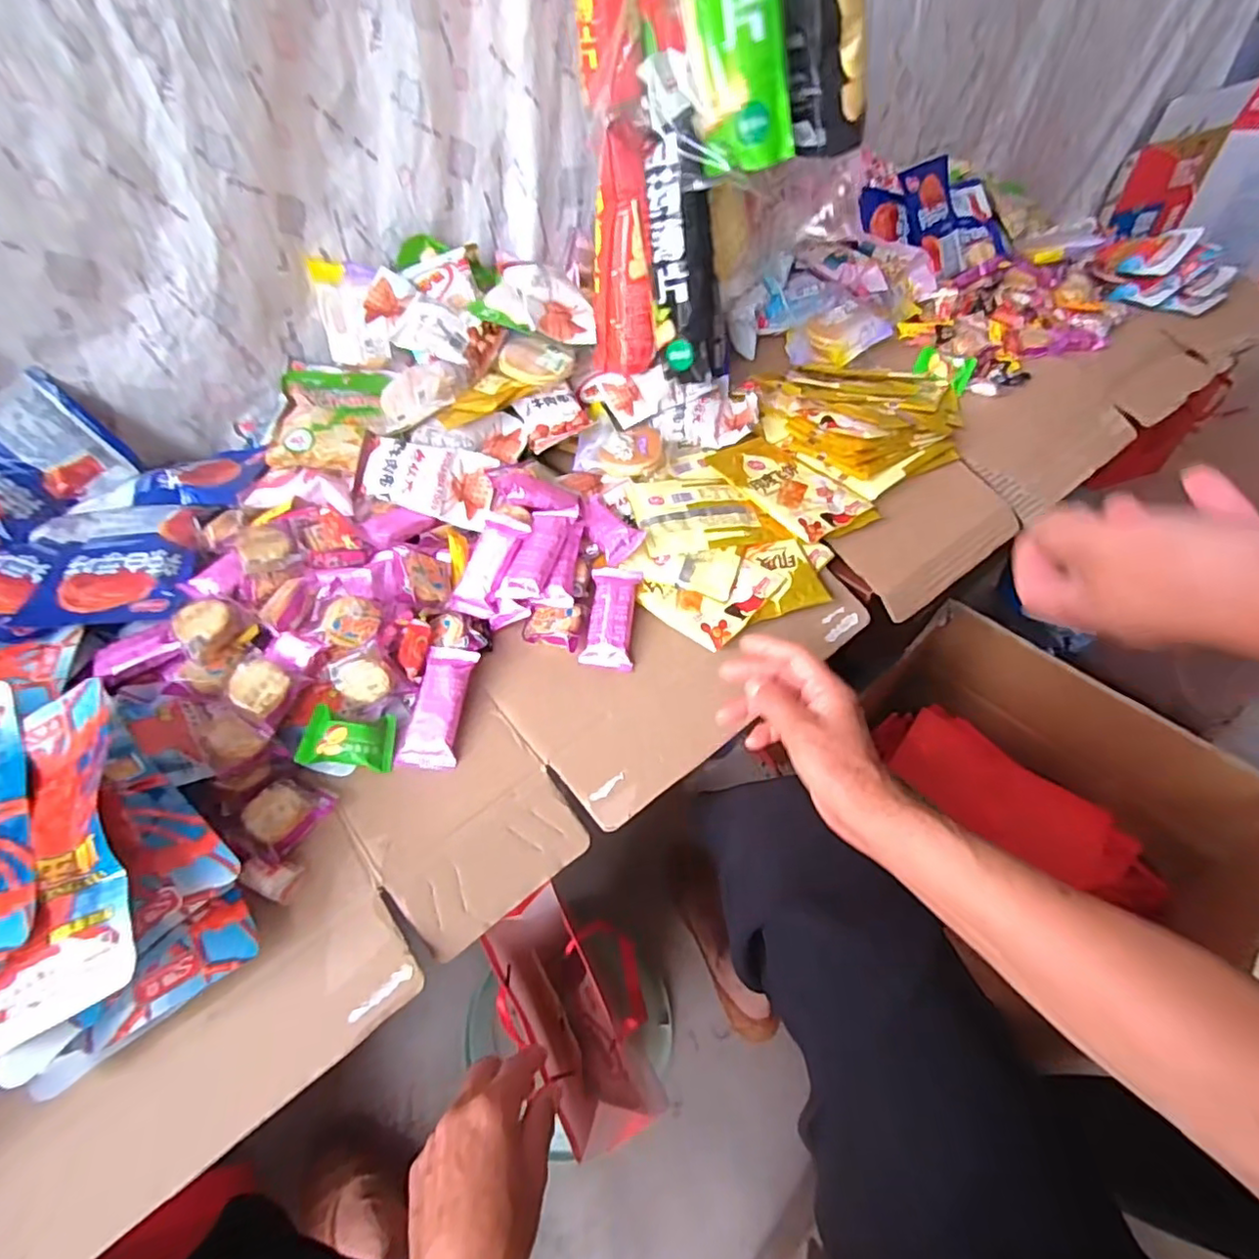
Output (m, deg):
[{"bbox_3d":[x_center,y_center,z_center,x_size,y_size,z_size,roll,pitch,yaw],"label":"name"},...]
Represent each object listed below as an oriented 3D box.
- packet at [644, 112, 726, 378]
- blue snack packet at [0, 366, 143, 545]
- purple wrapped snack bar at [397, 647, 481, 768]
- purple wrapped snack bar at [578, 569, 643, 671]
[{"bbox_3d":[0.046,-0.330,0.558,0.061,0.197,0.024,-6,33,13],"label":"packet"},{"bbox_3d":[-0.567,-0.147,0.566,0.167,0.109,0.017,-53,21,-24],"label":"blue snack packet"},{"bbox_3d":[-0.153,0.061,0.497,0.041,0.014,0.098,5,66,7],"label":"purple wrapped snack bar"},{"bbox_3d":[-0.016,-0.012,0.548,0.043,0.012,0.094,3,67,6],"label":"purple wrapped snack bar"}]

